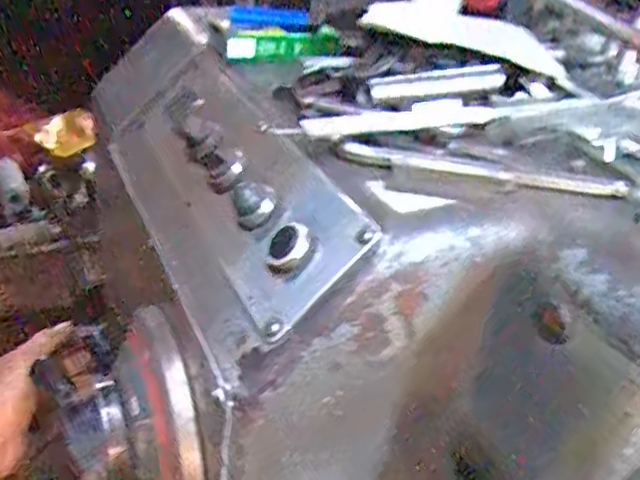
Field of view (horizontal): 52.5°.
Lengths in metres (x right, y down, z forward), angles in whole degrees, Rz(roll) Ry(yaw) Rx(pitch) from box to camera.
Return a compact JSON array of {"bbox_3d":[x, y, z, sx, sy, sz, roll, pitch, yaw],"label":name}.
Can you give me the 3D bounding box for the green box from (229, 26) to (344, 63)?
[{"bbox_3d":[-0.030,-0.164,0.549,0.099,0.024,0.014,-9,34,-22],"label":"green box"}]

